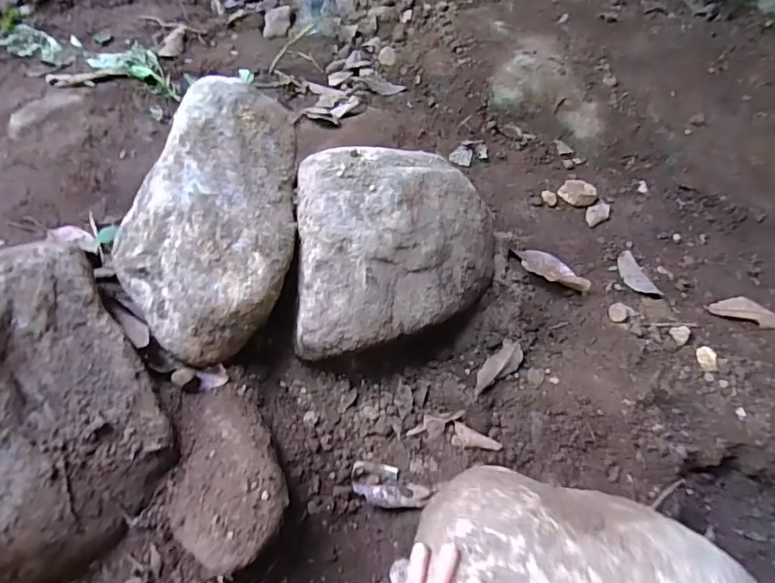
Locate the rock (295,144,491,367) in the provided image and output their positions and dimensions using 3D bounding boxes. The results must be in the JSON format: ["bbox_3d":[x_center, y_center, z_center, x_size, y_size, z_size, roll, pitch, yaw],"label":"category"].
[{"bbox_3d":[0.013,-0.047,0.579,0.216,0.145,0.202,-1,57,-4],"label":"rock"}]

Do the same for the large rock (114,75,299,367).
[{"bbox_3d":[-0.197,-0.075,0.576,0.199,0.162,0.257,-5,58,-7],"label":"large rock"}]

